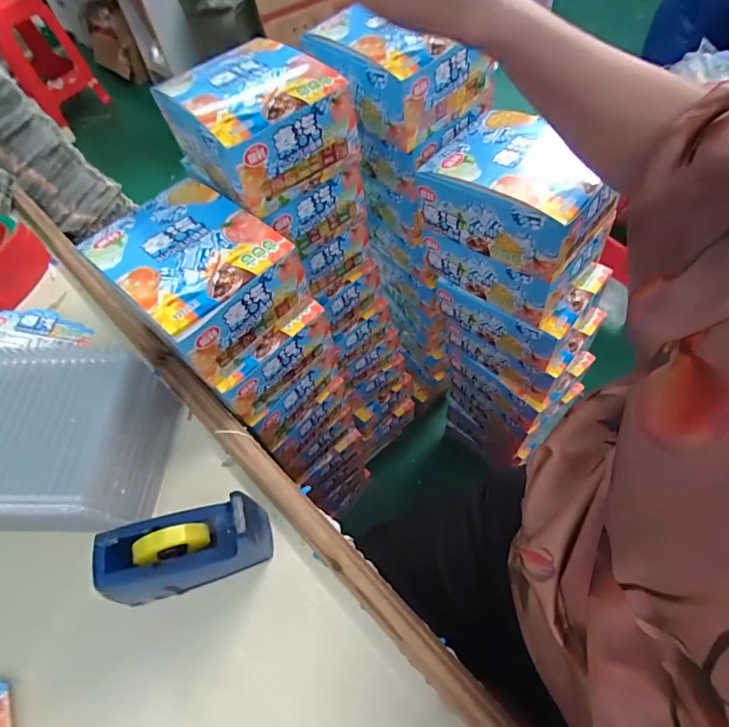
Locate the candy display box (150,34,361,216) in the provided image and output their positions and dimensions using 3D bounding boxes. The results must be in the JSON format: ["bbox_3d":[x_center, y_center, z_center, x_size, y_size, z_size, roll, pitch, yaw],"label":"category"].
[{"bbox_3d":[-0.128,-0.282,0.494,0.153,0.093,0.188,-35,61,-18],"label":"candy display box"}]

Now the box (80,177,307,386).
[{"bbox_3d":[-0.186,-0.102,0.473,0.190,0.084,0.153,36,66,24],"label":"box"}]

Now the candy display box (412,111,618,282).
[{"bbox_3d":[0.182,-0.211,0.529,0.207,0.103,0.128,39,67,25],"label":"candy display box"}]

